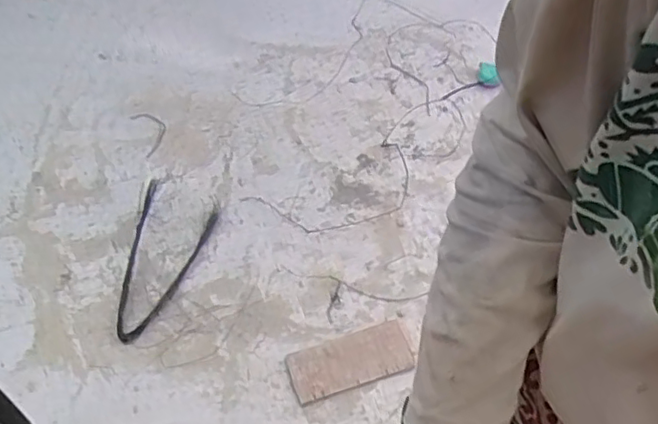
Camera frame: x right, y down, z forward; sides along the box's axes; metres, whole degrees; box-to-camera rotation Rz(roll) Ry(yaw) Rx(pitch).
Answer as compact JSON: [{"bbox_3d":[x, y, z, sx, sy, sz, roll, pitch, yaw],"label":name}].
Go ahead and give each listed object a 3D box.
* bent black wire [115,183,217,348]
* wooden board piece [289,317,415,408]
[{"bbox_3d":[-0.441,0.121,1.680,0.214,0.023,0.487,4,55,3],"label":"bent black wire"},{"bbox_3d":[0.052,0.360,1.503,0.292,0.017,0.132,-16,57,-11],"label":"wooden board piece"}]

